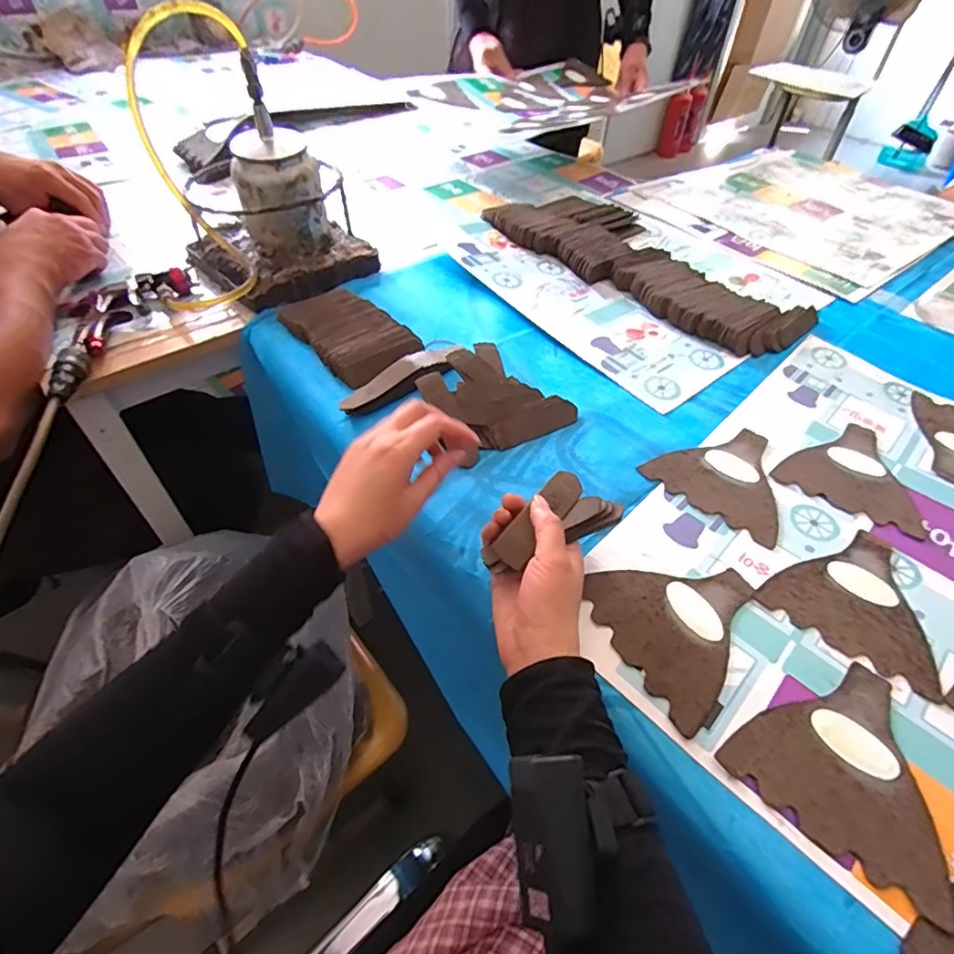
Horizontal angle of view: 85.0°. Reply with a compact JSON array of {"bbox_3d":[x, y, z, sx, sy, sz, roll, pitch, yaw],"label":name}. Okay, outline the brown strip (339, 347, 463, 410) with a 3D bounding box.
[{"bbox_3d":[-0.075,-0.109,0.552,0.030,0.020,0.158,34,56,24],"label":"brown strip"}]

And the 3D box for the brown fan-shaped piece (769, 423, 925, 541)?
[{"bbox_3d":[0.362,-0.011,0.499,0.119,0.004,0.125,29,54,21],"label":"brown fan-shaped piece"}]

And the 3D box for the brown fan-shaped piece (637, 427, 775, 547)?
[{"bbox_3d":[0.237,-0.008,0.492,0.120,0.004,0.124,33,55,24],"label":"brown fan-shaped piece"}]

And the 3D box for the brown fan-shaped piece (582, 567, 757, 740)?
[{"bbox_3d":[0.156,0.104,0.387,0.120,0.006,0.116,-22,53,-20],"label":"brown fan-shaped piece"}]

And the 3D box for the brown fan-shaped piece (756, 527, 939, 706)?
[{"bbox_3d":[0.302,0.090,0.407,0.117,0.004,0.125,35,56,25],"label":"brown fan-shaped piece"}]

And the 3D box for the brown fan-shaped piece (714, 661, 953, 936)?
[{"bbox_3d":[0.239,0.176,0.326,0.124,0.006,0.119,-36,59,-29],"label":"brown fan-shaped piece"}]

